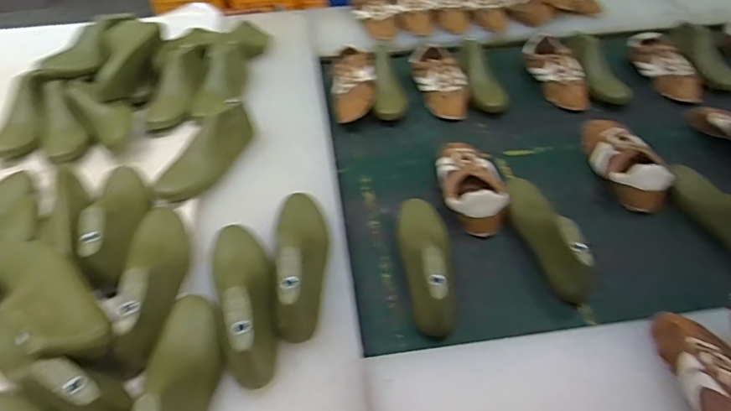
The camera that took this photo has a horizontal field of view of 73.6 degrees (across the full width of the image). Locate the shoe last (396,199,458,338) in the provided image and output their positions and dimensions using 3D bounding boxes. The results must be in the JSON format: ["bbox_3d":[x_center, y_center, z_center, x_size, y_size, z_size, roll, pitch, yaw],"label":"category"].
[{"bbox_3d":[0.091,0.063,0.726,0.081,0.088,0.259,-2,44,1],"label":"shoe last"}]

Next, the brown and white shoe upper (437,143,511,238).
[{"bbox_3d":[0.184,-0.049,0.861,0.103,0.062,0.217,-3,44,-1],"label":"brown and white shoe upper"}]

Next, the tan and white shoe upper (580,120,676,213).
[{"bbox_3d":[0.477,-0.093,0.903,0.093,0.071,0.246,2,44,4],"label":"tan and white shoe upper"}]

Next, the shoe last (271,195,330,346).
[{"bbox_3d":[-0.088,0.065,0.670,0.082,0.086,0.241,-6,44,-4],"label":"shoe last"}]

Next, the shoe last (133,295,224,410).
[{"bbox_3d":[-0.201,0.193,0.537,0.066,0.083,0.238,-3,44,-1],"label":"shoe last"}]

